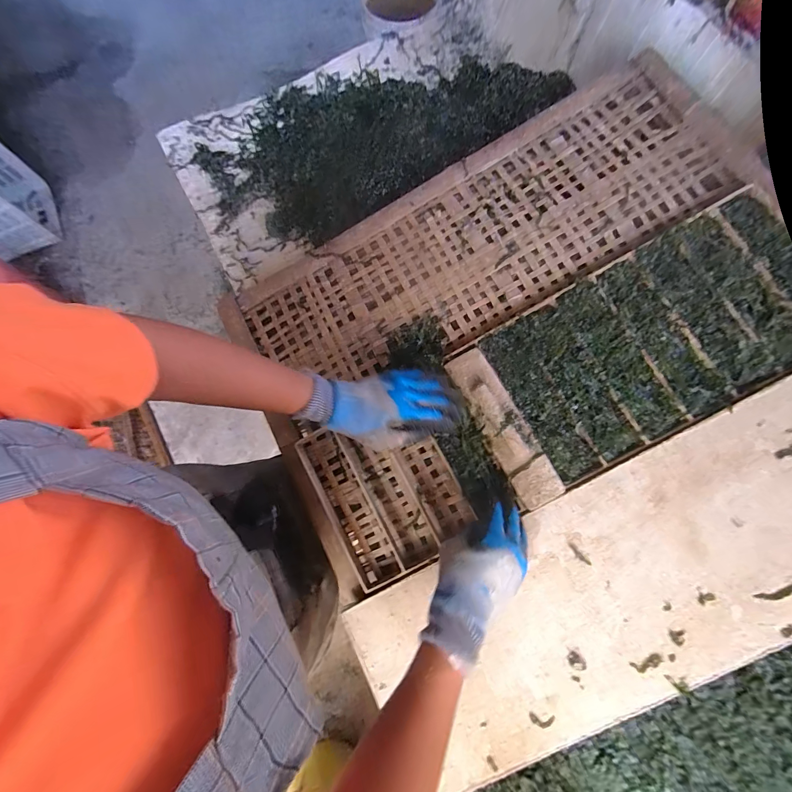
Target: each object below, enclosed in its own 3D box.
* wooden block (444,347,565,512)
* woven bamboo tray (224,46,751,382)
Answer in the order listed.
[{"bbox_3d":[0.142,0.036,0.474,0.055,0.034,0.217,-27,76,-6],"label":"wooden block"},{"bbox_3d":[0.125,-0.225,0.554,0.721,0.023,0.265,-30,76,3],"label":"woven bamboo tray"}]

